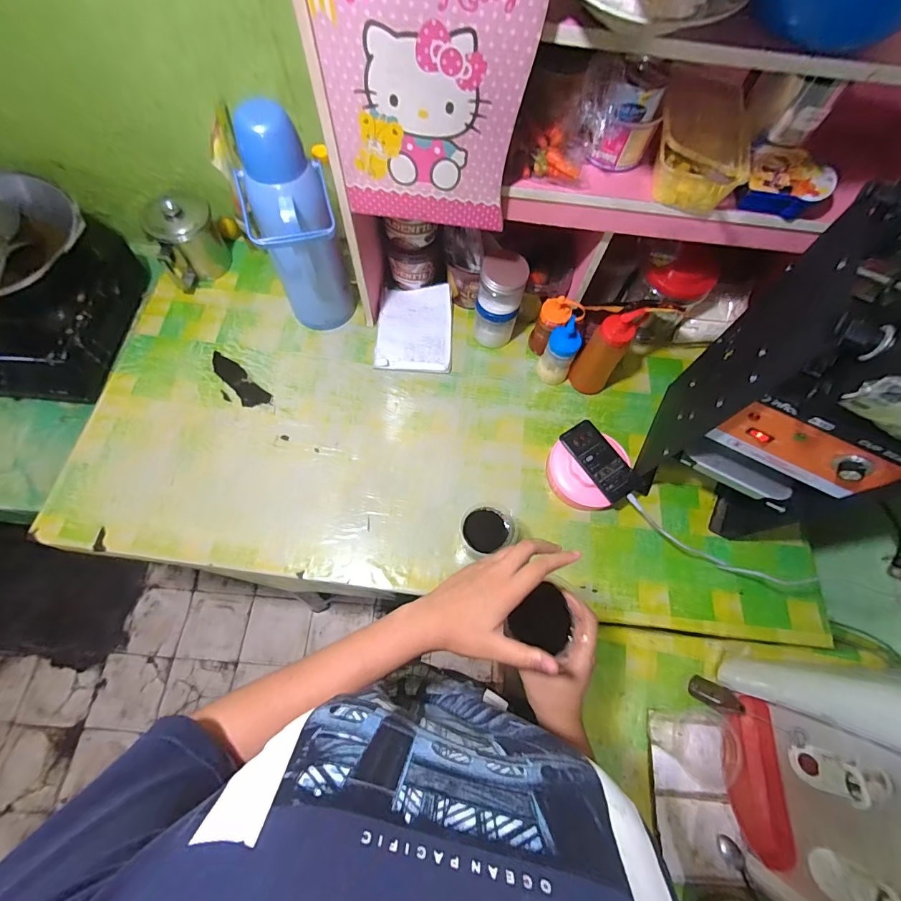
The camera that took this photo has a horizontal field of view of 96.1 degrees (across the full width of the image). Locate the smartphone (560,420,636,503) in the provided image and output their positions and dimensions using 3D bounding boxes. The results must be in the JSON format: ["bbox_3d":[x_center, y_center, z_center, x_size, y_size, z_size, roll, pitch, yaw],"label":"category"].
[{"bbox_3d":[0.269,0.015,0.728,0.073,0.012,0.147,-32,73,-15],"label":"smartphone"}]

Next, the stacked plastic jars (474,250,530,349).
[{"bbox_3d":[0.096,-0.294,0.808,0.085,0.184,0.073,12,69,1],"label":"stacked plastic jars"}]

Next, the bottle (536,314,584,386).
[{"bbox_3d":[0.222,-0.197,0.814,0.066,0.127,0.079,28,70,8],"label":"bottle"}]

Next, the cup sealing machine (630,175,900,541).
[{"bbox_3d":[0.495,-0.057,0.551,0.245,0.521,0.286,29,70,8],"label":"cup sealing machine"}]

